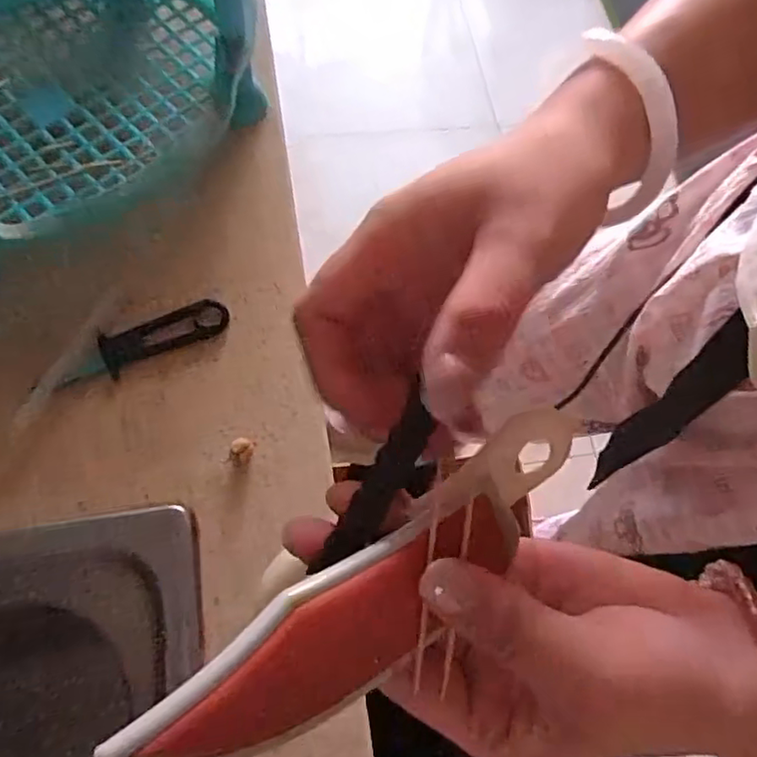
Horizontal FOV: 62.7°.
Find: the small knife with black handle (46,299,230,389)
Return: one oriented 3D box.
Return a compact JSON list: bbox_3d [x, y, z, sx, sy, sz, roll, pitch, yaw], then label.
[{"bbox_3d":[-0.135,-0.020,0.354,0.100,0.008,0.024,-24,71,-12],"label":"small knife with black handle"}]

